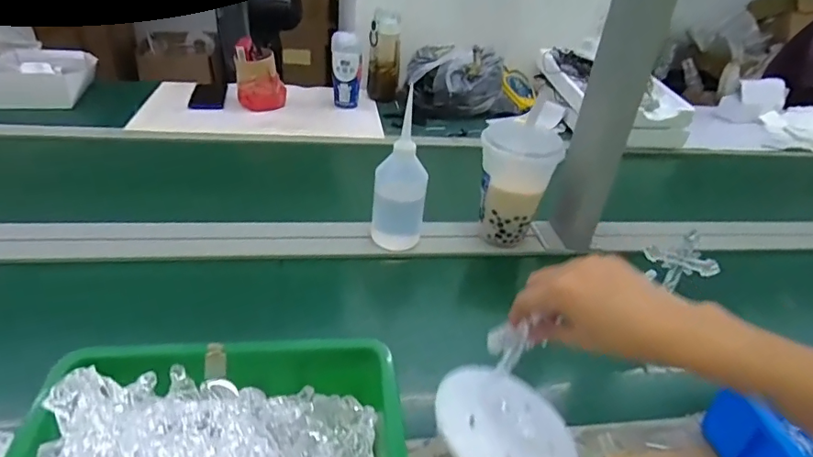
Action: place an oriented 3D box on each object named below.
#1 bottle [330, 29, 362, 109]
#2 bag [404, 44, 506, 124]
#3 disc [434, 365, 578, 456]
[{"bbox_3d":[-0.138,-0.362,1.169,0.070,0.154,0.054,1,33,-8],"label":"bottle"},{"bbox_3d":[0.119,-0.353,1.230,0.238,0.136,0.158,-1,34,-11],"label":"bag"},{"bbox_3d":[0.086,0.171,0.433,0.122,0.007,0.119,15,35,-10],"label":"disc"}]

